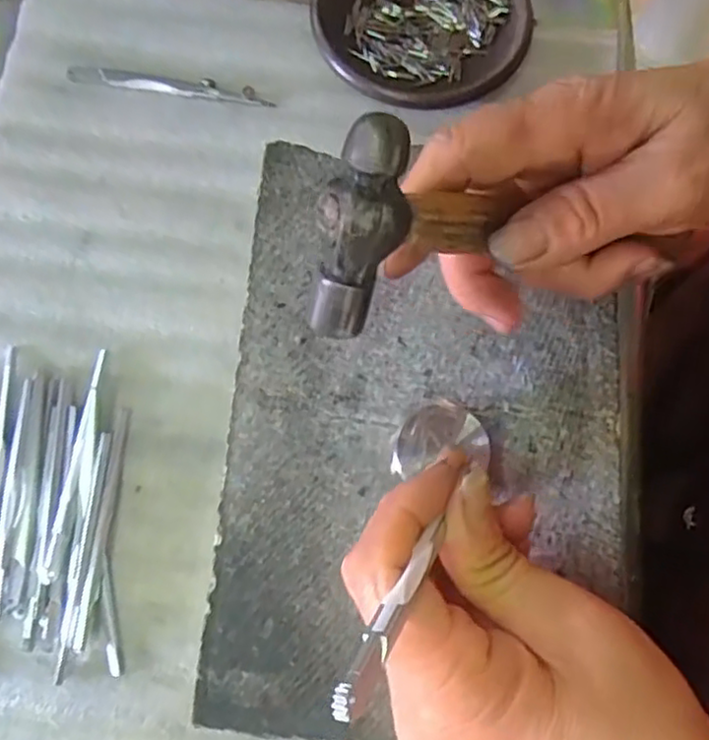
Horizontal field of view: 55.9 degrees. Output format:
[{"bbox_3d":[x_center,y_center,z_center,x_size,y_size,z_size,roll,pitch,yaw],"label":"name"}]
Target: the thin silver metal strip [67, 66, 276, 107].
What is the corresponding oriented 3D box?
[{"bbox_3d":[-0.098,-0.151,0.354,0.107,0.004,0.012,8,75,3],"label":"thin silver metal strip"}]

